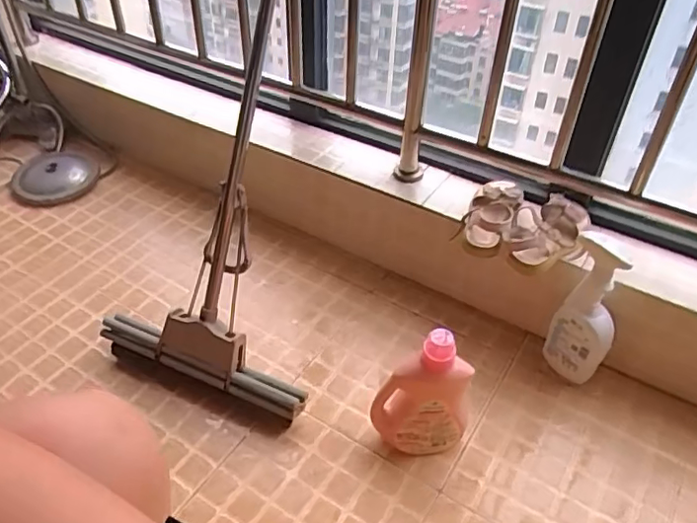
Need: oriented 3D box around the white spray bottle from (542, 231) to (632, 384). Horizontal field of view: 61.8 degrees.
[{"bbox_3d":[0.407,0.092,0.993,0.053,0.308,0.101,-27,50,-29],"label":"white spray bottle"}]

